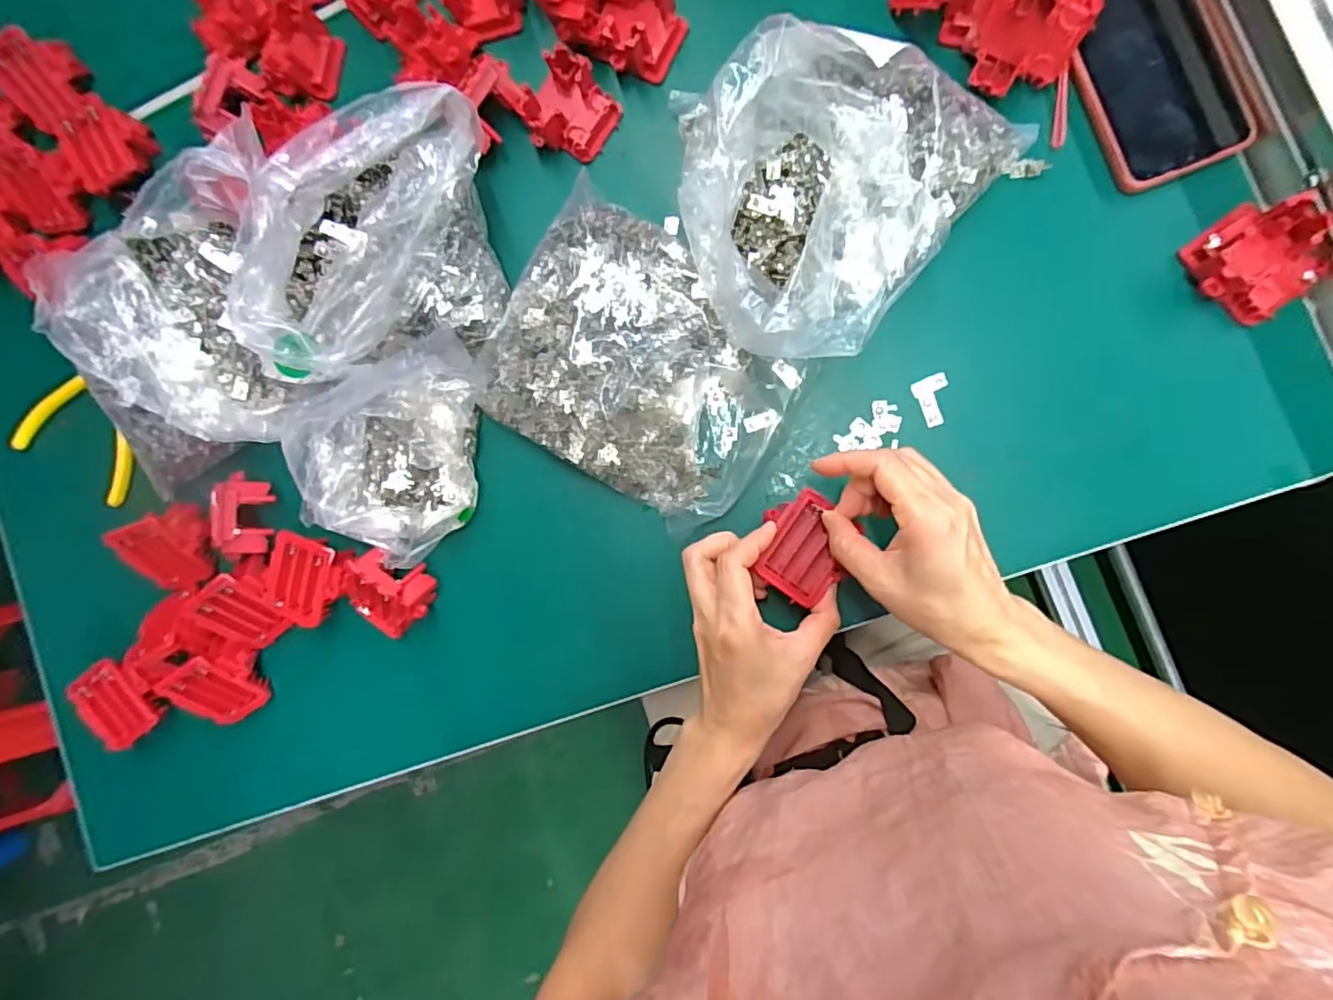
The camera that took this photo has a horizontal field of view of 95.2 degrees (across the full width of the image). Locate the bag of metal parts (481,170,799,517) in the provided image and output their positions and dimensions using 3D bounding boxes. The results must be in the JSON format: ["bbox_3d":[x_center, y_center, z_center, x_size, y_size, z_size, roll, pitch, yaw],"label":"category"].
[{"bbox_3d":[-0.016,-0.095,0.427,0.209,0.050,0.167,31,94,9],"label":"bag of metal parts"}]

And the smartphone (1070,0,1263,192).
[{"bbox_3d":[0.305,-0.288,0.390,0.084,0.017,0.169,-22,86,8],"label":"smartphone"}]

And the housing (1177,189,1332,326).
[{"bbox_3d":[0.363,-0.148,0.370,0.066,0.036,0.064,-36,83,7],"label":"housing"}]

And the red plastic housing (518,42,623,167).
[{"bbox_3d":[-0.072,-0.286,0.448,0.058,0.030,0.062,40,95,8],"label":"red plastic housing"}]

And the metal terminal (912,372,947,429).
[{"bbox_3d":[0.183,-0.068,0.414,0.020,0.008,0.033,-16,86,9],"label":"metal terminal"}]

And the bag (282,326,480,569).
[{"bbox_3d":[-0.190,-0.040,0.434,0.118,0.084,0.168,37,95,9],"label":"bag"}]

